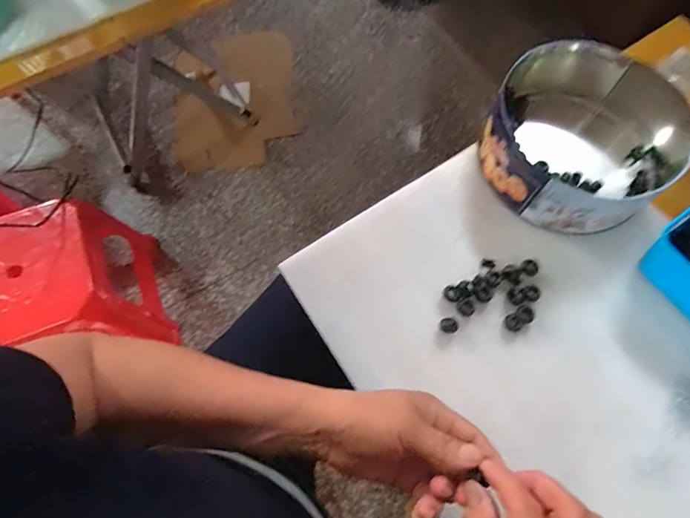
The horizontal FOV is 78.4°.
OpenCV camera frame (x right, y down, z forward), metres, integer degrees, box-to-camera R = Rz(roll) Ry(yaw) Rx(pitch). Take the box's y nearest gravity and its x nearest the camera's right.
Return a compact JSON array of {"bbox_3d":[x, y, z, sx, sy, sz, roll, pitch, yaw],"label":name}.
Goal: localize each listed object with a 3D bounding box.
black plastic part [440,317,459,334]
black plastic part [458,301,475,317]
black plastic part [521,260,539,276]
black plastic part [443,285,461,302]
[{"bbox_3d":[0.102,0.065,0.415,0.014,0.012,0.017,-43,73,-13],"label":"black plastic part"},{"bbox_3d":[0.122,0.050,0.423,0.016,0.004,0.015,-1,67,2],"label":"black plastic part"},{"bbox_3d":[0.191,0.009,0.436,0.017,0.004,0.018,-1,67,2],"label":"black plastic part"},{"bbox_3d":[0.108,0.035,0.426,0.016,0.004,0.015,-1,67,2],"label":"black plastic part"}]

